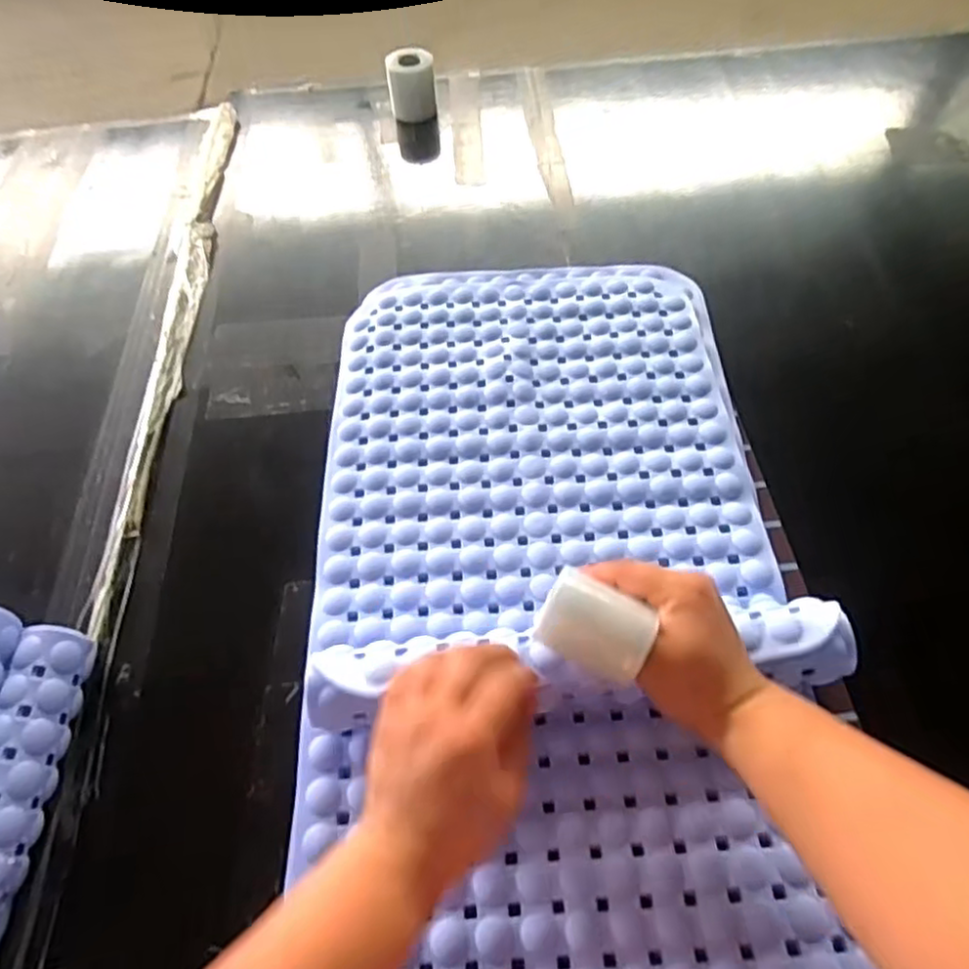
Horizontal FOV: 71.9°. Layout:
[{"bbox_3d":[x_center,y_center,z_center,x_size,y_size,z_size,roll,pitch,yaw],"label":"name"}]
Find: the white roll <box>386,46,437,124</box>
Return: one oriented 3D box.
[{"bbox_3d":[-0.100,-0.549,0.924,0.063,0.076,0.061,-2,56,3],"label":"white roll"}]

